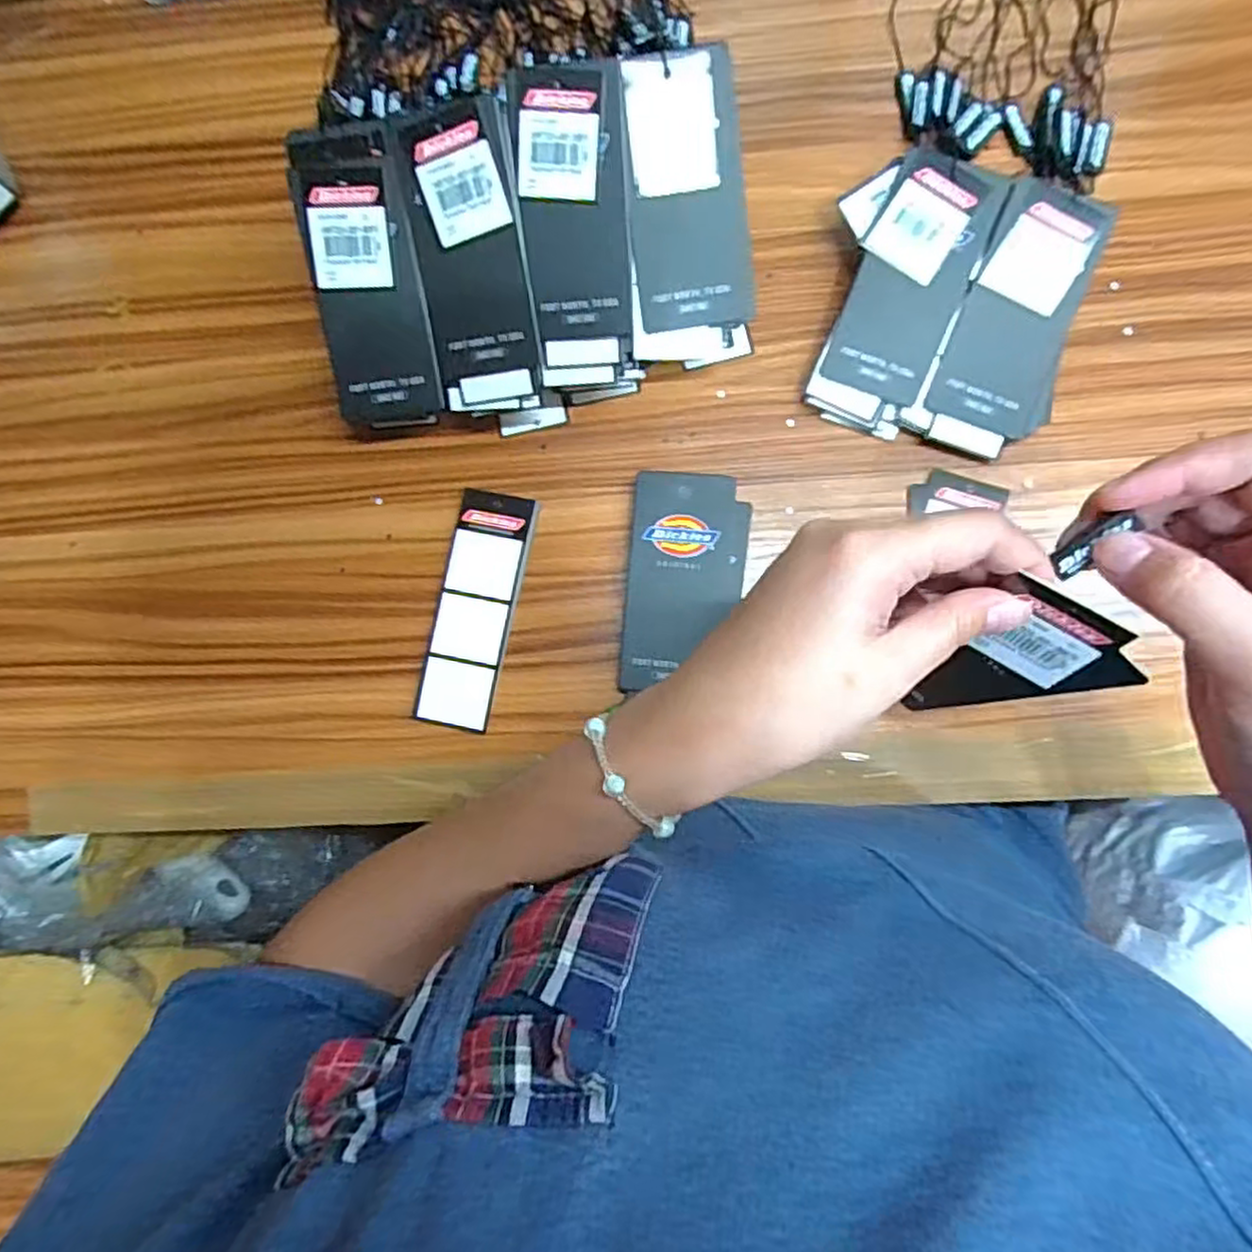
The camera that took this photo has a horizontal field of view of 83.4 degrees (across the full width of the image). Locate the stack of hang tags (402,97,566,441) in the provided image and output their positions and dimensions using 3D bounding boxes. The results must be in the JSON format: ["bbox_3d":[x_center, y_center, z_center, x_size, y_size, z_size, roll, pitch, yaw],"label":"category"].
[{"bbox_3d":[-0.068,-0.160,0.332,0.051,0.023,0.136,-8,115,4],"label":"stack of hang tags"}]

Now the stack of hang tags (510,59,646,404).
[{"bbox_3d":[-0.021,-0.178,0.328,0.047,0.027,0.136,-3,113,4],"label":"stack of hang tags"}]

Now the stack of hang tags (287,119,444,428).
[{"bbox_3d":[-0.119,-0.162,0.336,0.047,0.031,0.127,-5,110,4],"label":"stack of hang tags"}]

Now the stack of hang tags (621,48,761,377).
[{"bbox_3d":[0.028,-0.186,0.325,0.058,0.032,0.126,-5,119,4],"label":"stack of hang tags"}]

